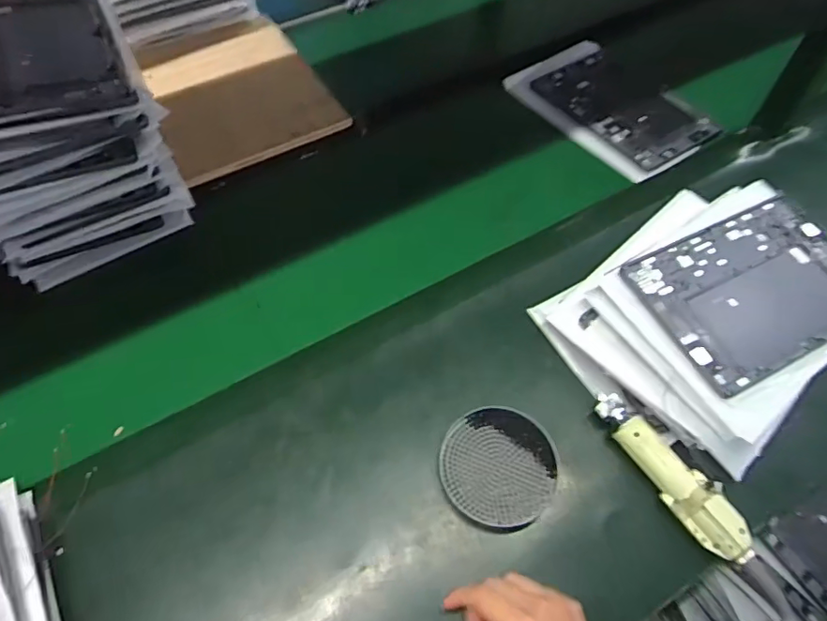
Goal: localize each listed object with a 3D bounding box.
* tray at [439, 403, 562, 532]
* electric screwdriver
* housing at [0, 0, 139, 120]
[{"bbox_3d":[0.085,0.151,0.529,0.110,0.016,0.113,4,57,1],"label":"tray"},{"bbox_3d":[0.247,0.156,0.515,0.036,0.028,0.179,-28,62,-19],"label":"electric screwdriver"},{"bbox_3d":[-0.408,-0.276,0.552,0.171,0.012,0.257,-21,59,-21],"label":"housing"}]

